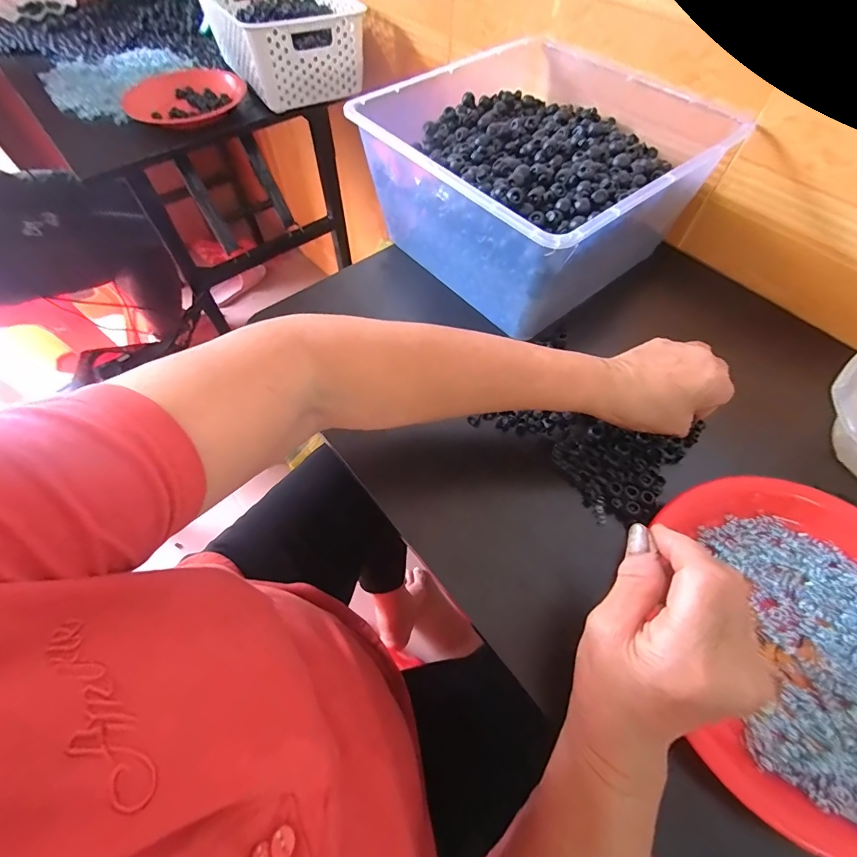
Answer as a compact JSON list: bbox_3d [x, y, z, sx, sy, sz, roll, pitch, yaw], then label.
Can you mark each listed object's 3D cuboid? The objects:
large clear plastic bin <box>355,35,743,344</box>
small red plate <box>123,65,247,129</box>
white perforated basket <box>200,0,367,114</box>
[{"bbox_3d":[0.122,-0.284,0.466,0.295,0.131,0.293,-36,65,-18],"label":"large clear plastic bin"},{"bbox_3d":[-0.413,-0.568,0.703,0.165,0.035,0.180,37,67,20],"label":"small red plate"},{"bbox_3d":[-0.261,-0.732,0.744,0.213,0.096,0.338,-28,63,-15],"label":"white perforated basket"}]

